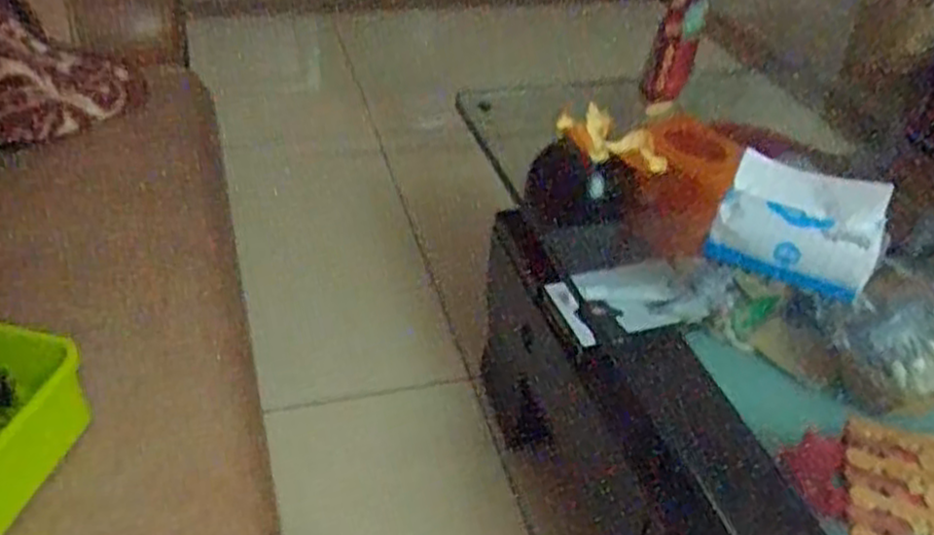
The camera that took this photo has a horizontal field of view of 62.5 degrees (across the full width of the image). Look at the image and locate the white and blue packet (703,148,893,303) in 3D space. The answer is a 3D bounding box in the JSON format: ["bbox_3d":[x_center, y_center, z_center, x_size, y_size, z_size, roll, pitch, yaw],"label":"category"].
[{"bbox_3d":[0.312,-0.041,0.727,0.139,0.068,0.106,20,41,19],"label":"white and blue packet"}]

